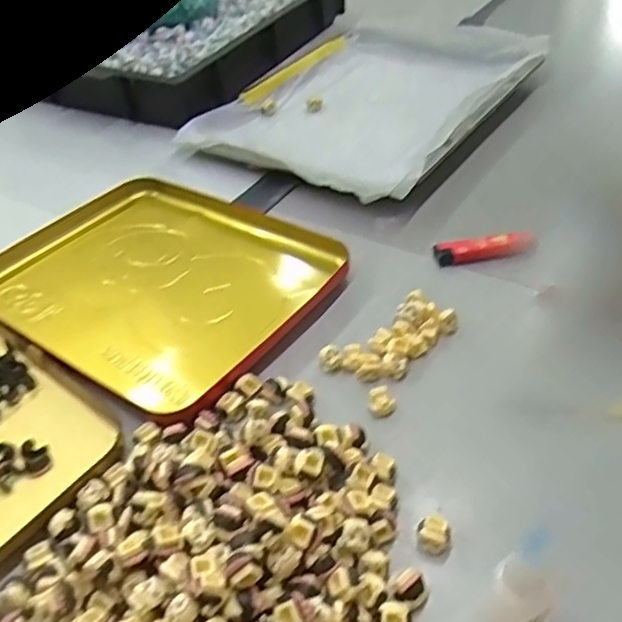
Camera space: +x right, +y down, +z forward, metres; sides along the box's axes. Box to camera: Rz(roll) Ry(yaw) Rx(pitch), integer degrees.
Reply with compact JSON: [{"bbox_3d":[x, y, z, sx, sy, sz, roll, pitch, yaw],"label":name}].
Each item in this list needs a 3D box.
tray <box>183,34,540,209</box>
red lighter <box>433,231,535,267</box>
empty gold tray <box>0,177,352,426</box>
[{"bbox_3d":[0.076,-0.237,0.704,0.258,0.028,0.407,21,48,28],"label":"tray"},{"bbox_3d":[0.135,-0.050,0.504,0.076,0.009,0.021,-8,41,-3],"label":"red lighter"},{"bbox_3d":[-0.119,-0.029,0.502,0.252,0.016,0.196,25,50,30],"label":"empty gold tray"}]

